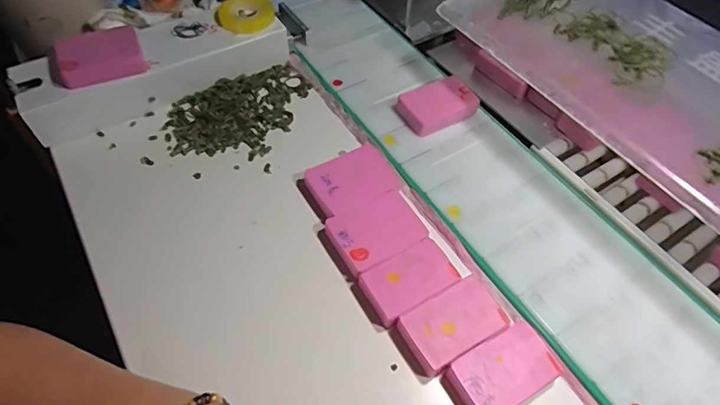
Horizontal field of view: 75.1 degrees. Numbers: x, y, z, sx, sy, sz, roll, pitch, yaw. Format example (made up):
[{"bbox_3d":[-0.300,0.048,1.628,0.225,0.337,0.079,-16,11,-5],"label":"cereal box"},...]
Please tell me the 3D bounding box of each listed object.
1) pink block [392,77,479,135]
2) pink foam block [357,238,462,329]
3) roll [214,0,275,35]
[{"bbox_3d":[0.077,-0.096,0.459,0.073,0.023,0.045,-23,58,-17],"label":"pink block"},{"bbox_3d":[0.038,0.060,0.357,0.069,0.014,0.043,-27,60,-19],"label":"pink foam block"},{"bbox_3d":[-0.121,-0.200,0.494,0.060,0.009,0.069,-14,56,-11],"label":"roll"}]

